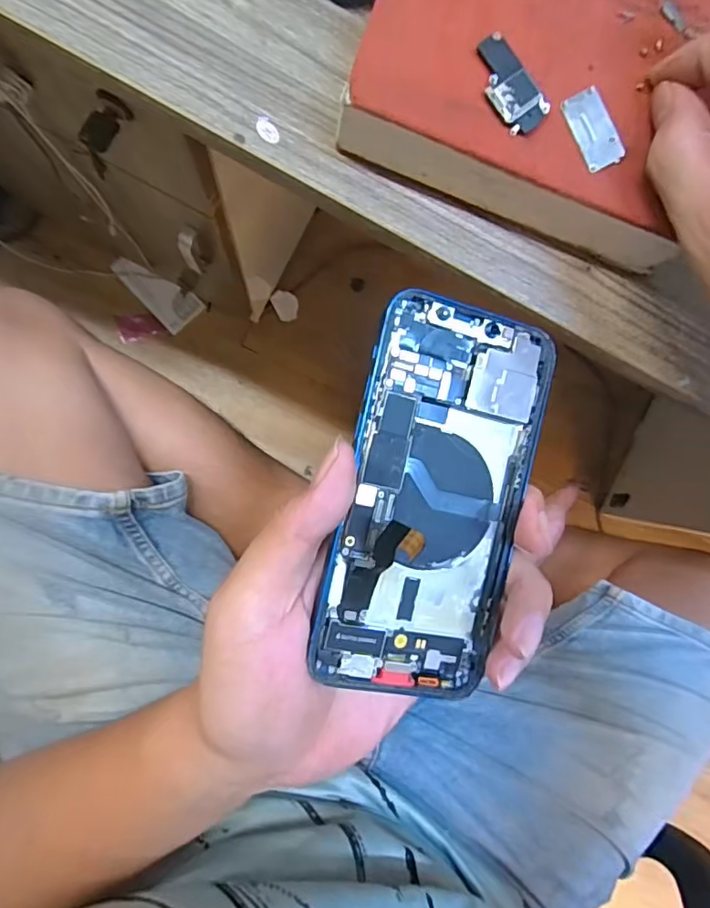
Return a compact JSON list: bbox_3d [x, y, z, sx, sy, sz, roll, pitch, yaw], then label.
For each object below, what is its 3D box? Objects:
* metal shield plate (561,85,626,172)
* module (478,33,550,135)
[{"bbox_3d":[0.097,-0.131,0.226,0.016,0.004,0.030,-28,93,-5],"label":"metal shield plate"},{"bbox_3d":[0.060,-0.145,0.222,0.018,0.006,0.038,-38,94,-4],"label":"module"}]

